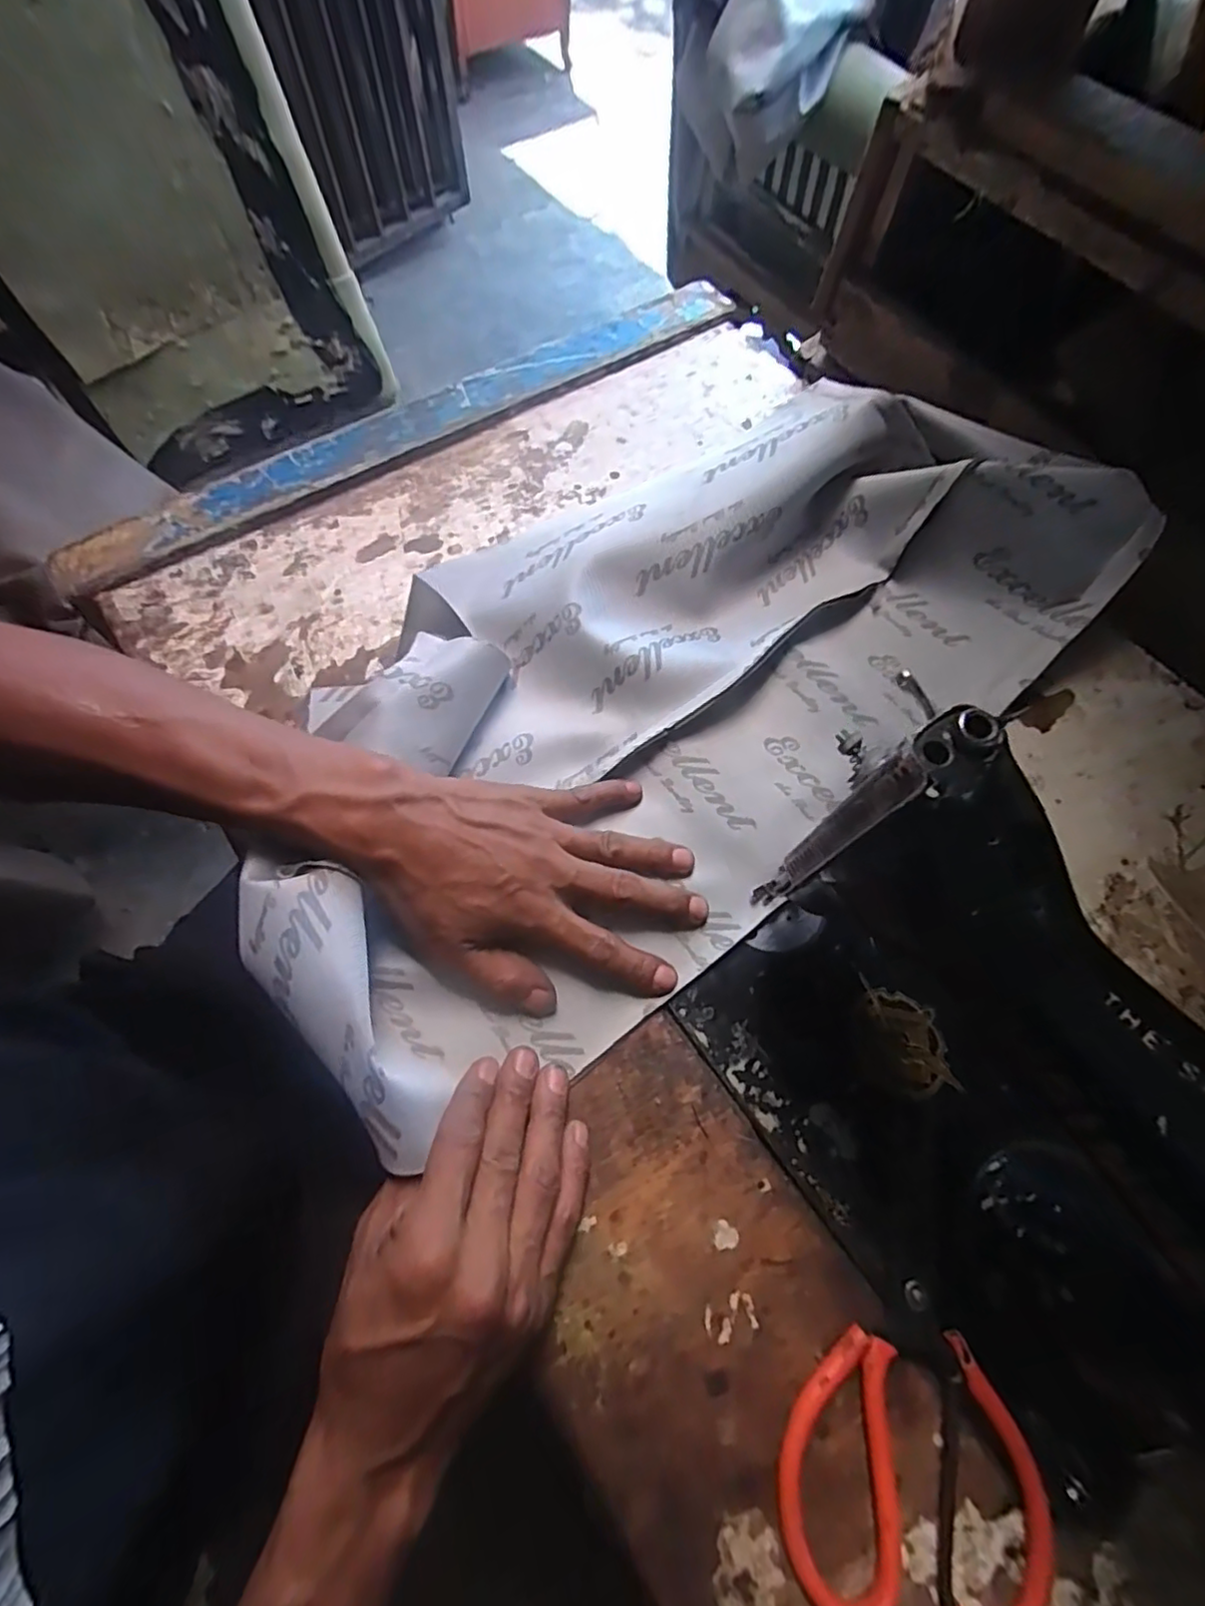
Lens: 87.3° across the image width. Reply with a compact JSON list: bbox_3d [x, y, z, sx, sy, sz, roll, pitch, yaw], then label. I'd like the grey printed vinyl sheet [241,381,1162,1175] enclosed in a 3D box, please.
[{"bbox_3d":[0.046,-0.092,0.395,0.565,0.079,0.296,-37,73,-16],"label":"grey printed vinyl sheet"}]

